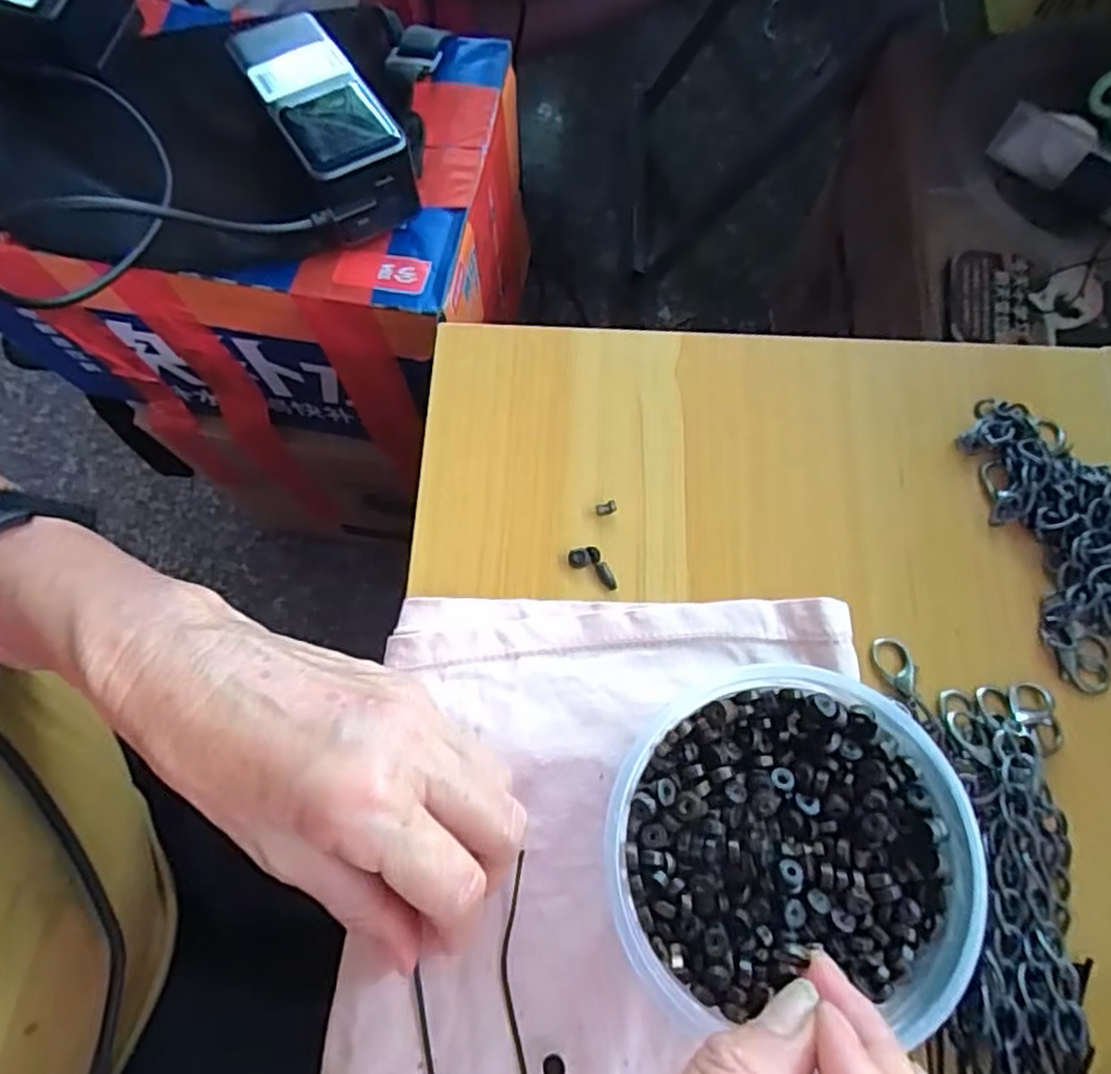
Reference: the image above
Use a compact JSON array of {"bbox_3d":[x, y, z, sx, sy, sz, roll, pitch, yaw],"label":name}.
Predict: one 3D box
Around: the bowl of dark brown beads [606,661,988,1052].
[{"bbox_3d":[0.072,0.097,0.234,0.106,0.043,0.099,0,73,0],"label":"bowl of dark brown beads"}]

